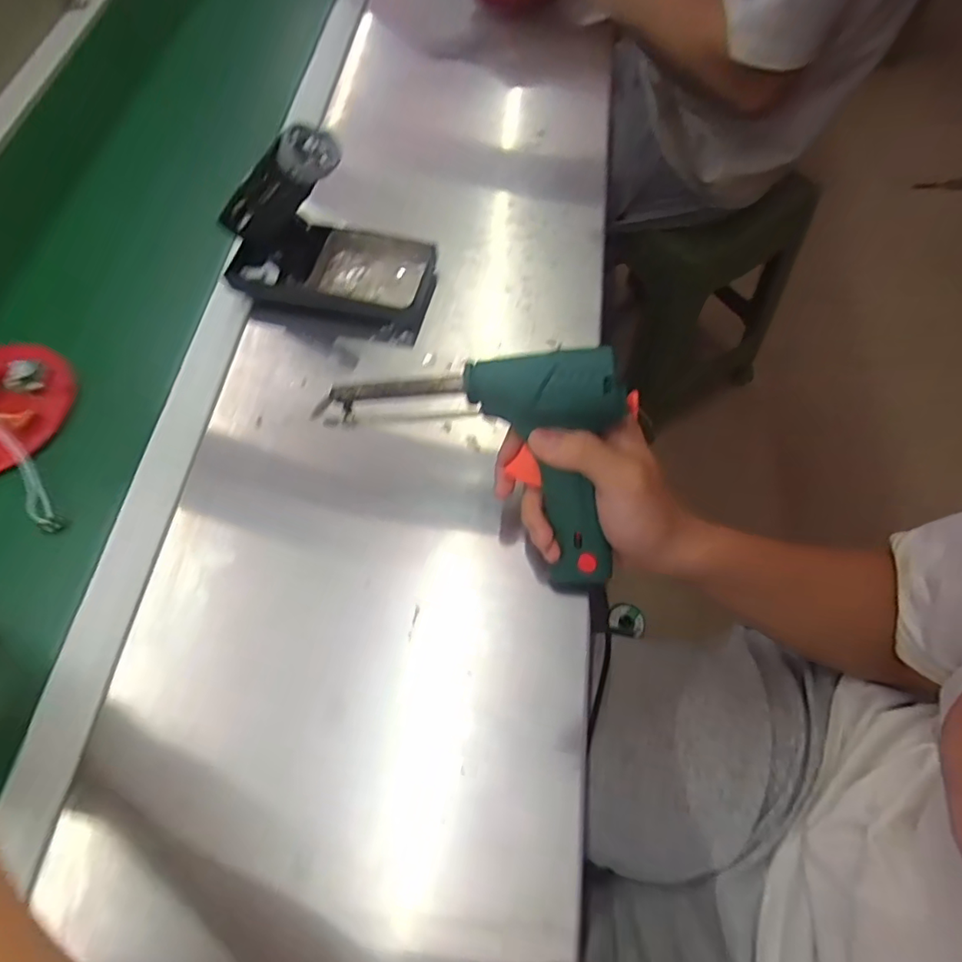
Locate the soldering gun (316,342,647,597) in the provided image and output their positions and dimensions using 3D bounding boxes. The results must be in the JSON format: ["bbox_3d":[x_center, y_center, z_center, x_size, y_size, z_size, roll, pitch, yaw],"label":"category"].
[{"bbox_3d":[0.020,-0.034,0.349,0.203,0.127,0.045,36,30,3],"label":"soldering gun"}]

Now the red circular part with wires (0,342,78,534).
[{"bbox_3d":[-0.374,-0.038,0.426,0.095,0.046,0.162,-12,65,-3],"label":"red circular part with wires"}]

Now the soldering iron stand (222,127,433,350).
[{"bbox_3d":[-0.128,-0.200,0.448,0.169,0.131,0.080,11,66,8],"label":"soldering iron stand"}]

